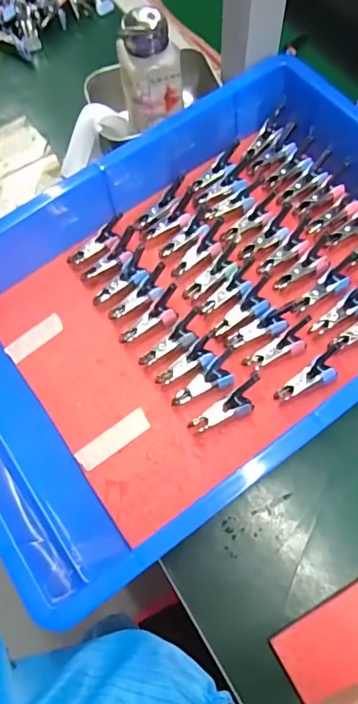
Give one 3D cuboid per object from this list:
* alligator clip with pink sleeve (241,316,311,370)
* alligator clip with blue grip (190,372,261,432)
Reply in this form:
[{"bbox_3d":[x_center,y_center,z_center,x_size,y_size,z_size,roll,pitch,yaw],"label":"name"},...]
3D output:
[{"bbox_3d":[0.086,-0.003,0.398,0.065,0.012,0.021,-33,70,5],"label":"alligator clip with pink sleeve"},{"bbox_3d":[0.041,0.047,0.383,0.066,0.025,0.022,-35,71,-10],"label":"alligator clip with blue grip"}]

